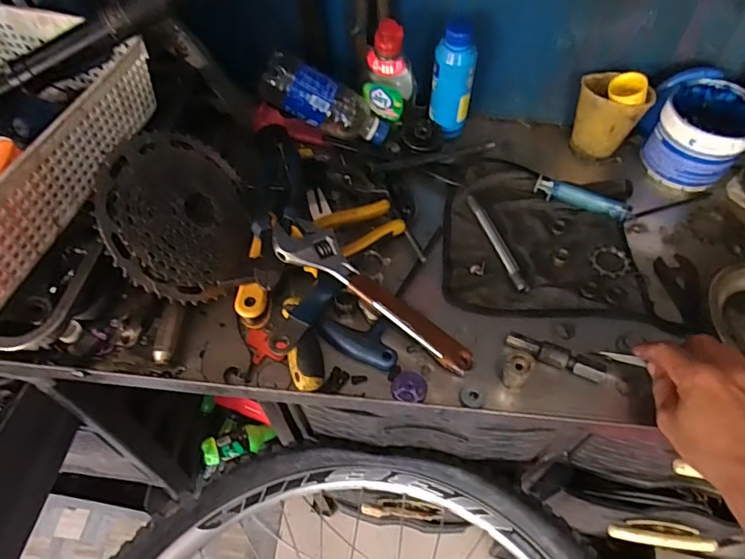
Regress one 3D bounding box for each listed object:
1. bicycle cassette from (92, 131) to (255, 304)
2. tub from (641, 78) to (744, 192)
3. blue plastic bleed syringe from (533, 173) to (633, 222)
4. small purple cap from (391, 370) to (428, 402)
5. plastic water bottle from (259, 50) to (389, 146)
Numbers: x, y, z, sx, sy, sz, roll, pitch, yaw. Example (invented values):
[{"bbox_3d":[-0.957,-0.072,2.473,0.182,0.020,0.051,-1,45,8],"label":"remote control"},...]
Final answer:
[{"bbox_3d":[-0.191,-0.070,0.515,0.043,0.159,0.174,-18,57,42],"label":"bicycle cassette"},{"bbox_3d":[0.395,-0.171,0.616,0.094,0.096,0.102,0,57,1],"label":"tub"},{"bbox_3d":[0.257,-0.100,0.618,0.115,0.021,0.025,21,59,14],"label":"blue plastic bleed syringe"},{"bbox_3d":[0.036,0.102,0.495,0.034,0.013,0.038,5,57,4],"label":"small purple cap"},{"bbox_3d":[-0.055,-0.220,0.633,0.166,0.061,0.055,23,55,-19],"label":"plastic water bottle"}]

